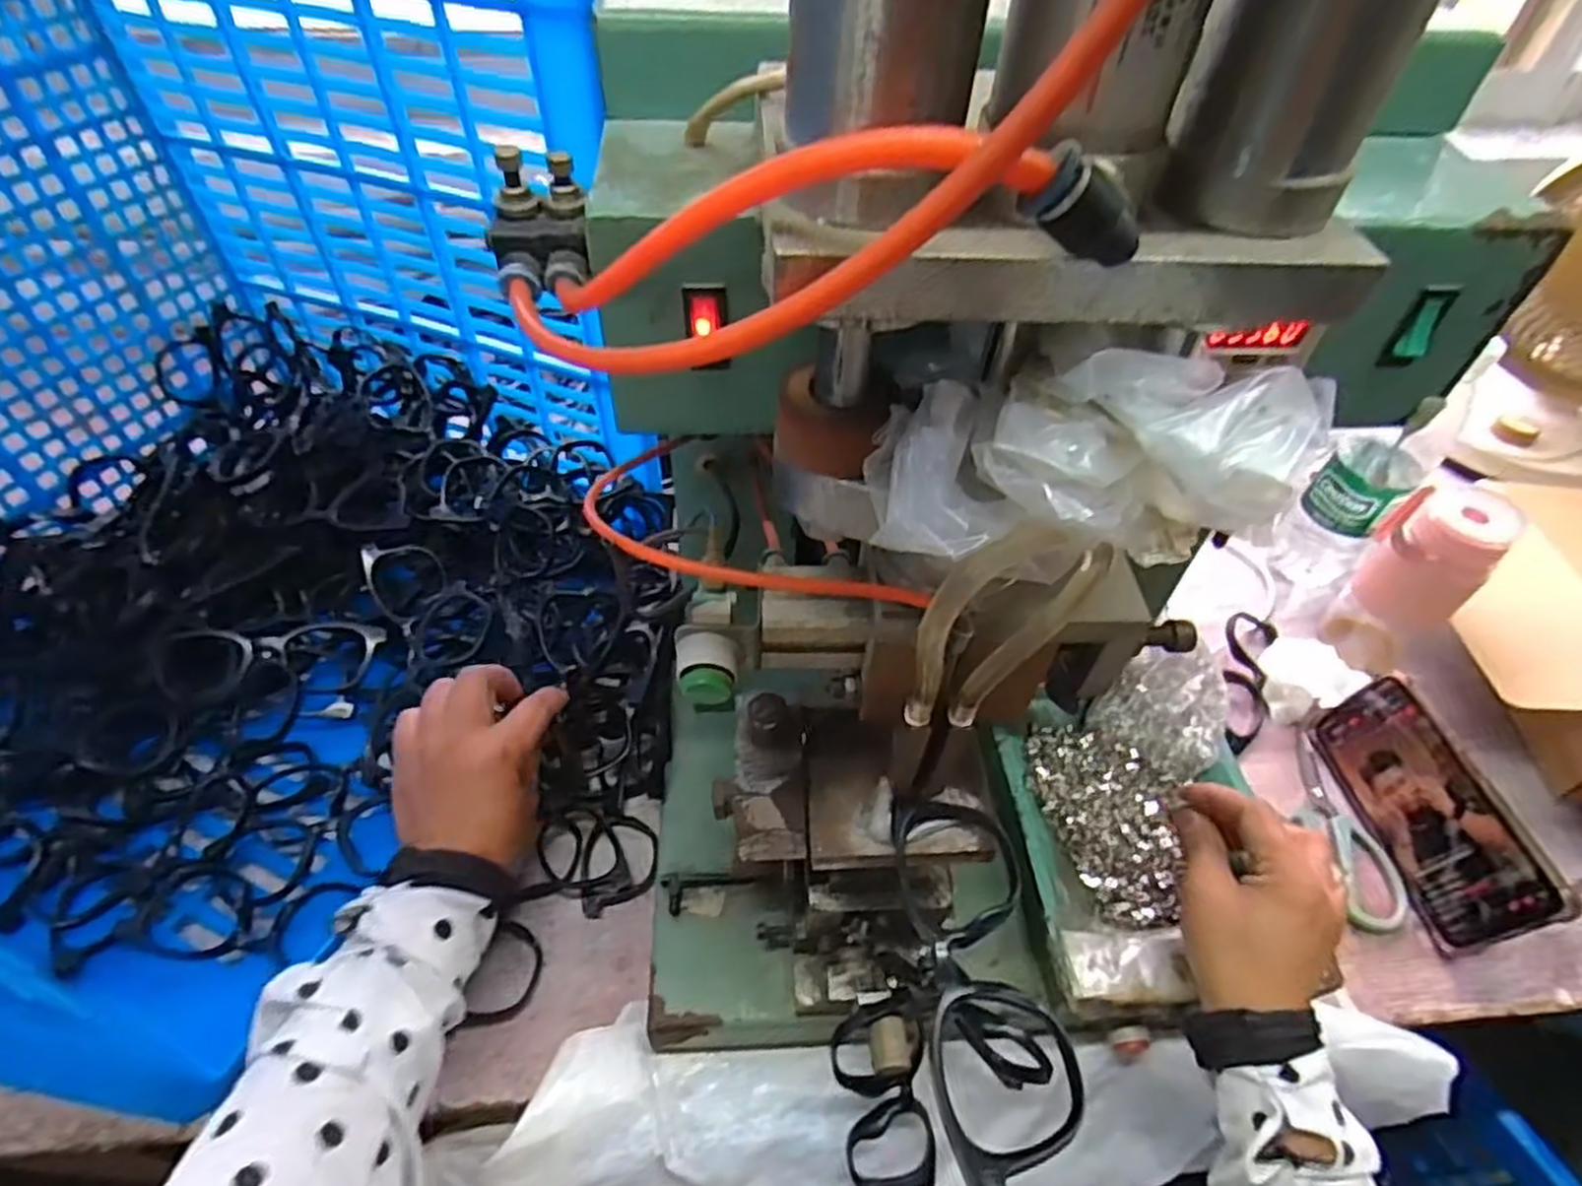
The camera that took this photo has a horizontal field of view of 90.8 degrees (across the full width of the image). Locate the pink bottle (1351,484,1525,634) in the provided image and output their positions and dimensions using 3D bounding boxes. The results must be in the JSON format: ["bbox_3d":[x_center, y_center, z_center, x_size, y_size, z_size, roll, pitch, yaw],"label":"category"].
[{"bbox_3d":[0.474,-0.023,0.584,0.064,0.115,0.056,20,51,15],"label":"pink bottle"}]

